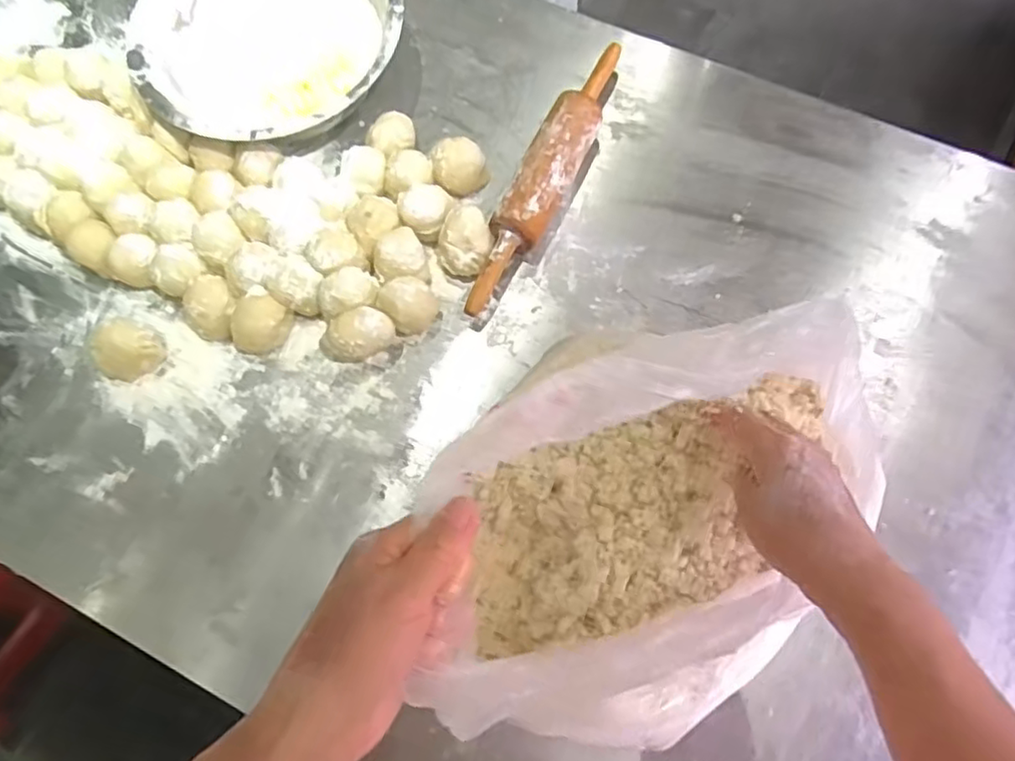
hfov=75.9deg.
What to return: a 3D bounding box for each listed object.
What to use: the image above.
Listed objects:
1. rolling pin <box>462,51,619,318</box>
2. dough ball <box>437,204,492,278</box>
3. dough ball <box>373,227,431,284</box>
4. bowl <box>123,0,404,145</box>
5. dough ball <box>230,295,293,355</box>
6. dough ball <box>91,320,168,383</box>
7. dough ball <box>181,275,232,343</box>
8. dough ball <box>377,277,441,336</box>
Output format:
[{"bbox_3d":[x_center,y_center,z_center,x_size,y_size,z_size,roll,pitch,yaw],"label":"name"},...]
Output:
[{"bbox_3d":[0.043,-0.211,0.666,0.054,0.059,0.337,25,75,10],"label":"rolling pin"},{"bbox_3d":[-0.043,-0.133,0.646,0.053,0.052,0.056,-1,73,2],"label":"dough ball"},{"bbox_3d":[-0.105,-0.119,0.639,0.049,0.042,0.047,-1,73,2],"label":"dough ball"},{"bbox_3d":[-0.248,-0.356,0.704,0.273,0.084,0.260,-1,73,2],"label":"bowl"},{"bbox_3d":[-0.239,-0.053,0.631,0.047,0.043,0.047,-1,73,2],"label":"dough ball"},{"bbox_3d":[-0.371,-0.029,0.637,0.055,0.045,0.061,28,76,10],"label":"dough ball"},{"bbox_3d":[-0.285,-0.068,0.636,0.049,0.044,0.054,33,77,12],"label":"dough ball"},{"bbox_3d":[-0.095,-0.071,0.623,0.054,0.055,0.046,41,79,13],"label":"dough ball"}]

